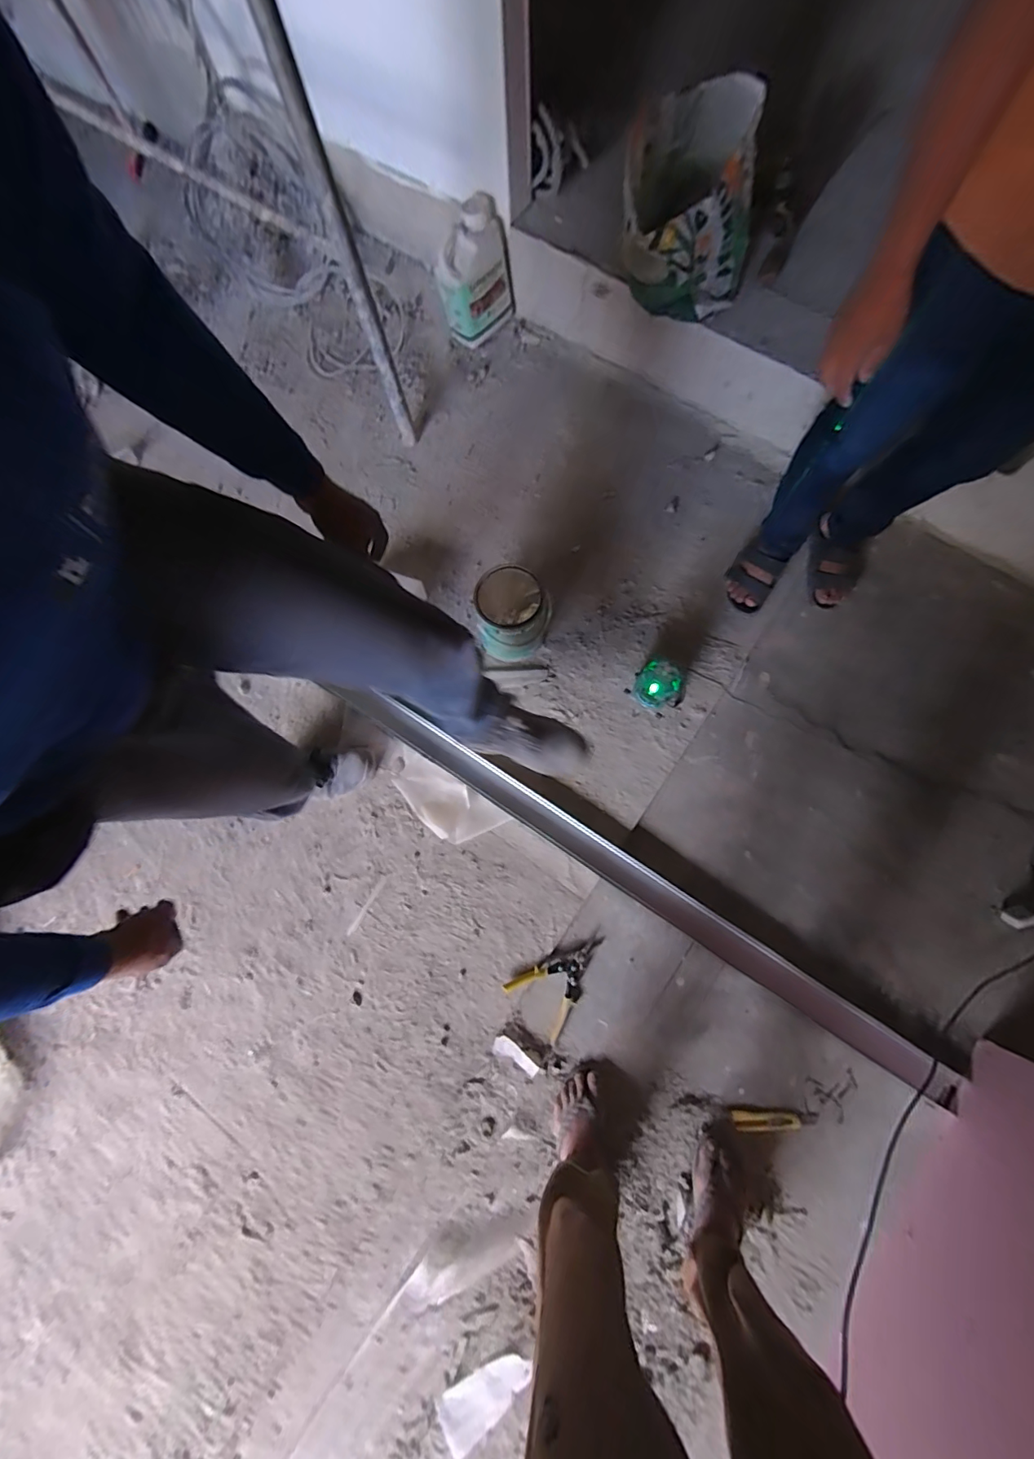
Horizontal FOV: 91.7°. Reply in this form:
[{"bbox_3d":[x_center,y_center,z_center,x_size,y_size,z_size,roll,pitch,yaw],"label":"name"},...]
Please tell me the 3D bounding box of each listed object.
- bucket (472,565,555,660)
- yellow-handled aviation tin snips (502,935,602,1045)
[{"bbox_3d":[-0.010,-0.267,1.190,0.165,0.175,0.154,-1,77,2],"label":"bucket"},{"bbox_3d":[0.074,0.539,1.098,0.147,0.036,0.227,29,77,10],"label":"yellow-handled aviation tin snips"}]

